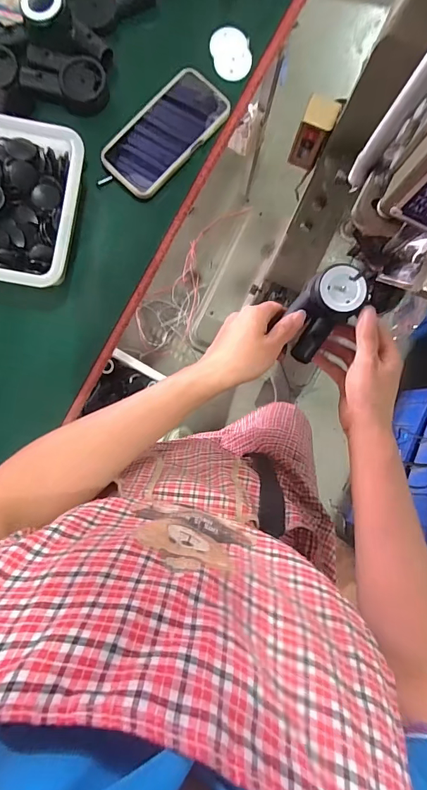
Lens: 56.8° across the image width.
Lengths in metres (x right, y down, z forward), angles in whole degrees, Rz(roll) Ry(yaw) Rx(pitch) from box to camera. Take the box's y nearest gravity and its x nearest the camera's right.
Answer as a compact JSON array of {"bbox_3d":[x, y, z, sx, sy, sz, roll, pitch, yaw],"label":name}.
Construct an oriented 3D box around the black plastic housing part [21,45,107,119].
[{"bbox_3d":[-0.185,-0.392,0.499,0.100,0.030,0.061,12,85,-1],"label":"black plastic housing part"}]

